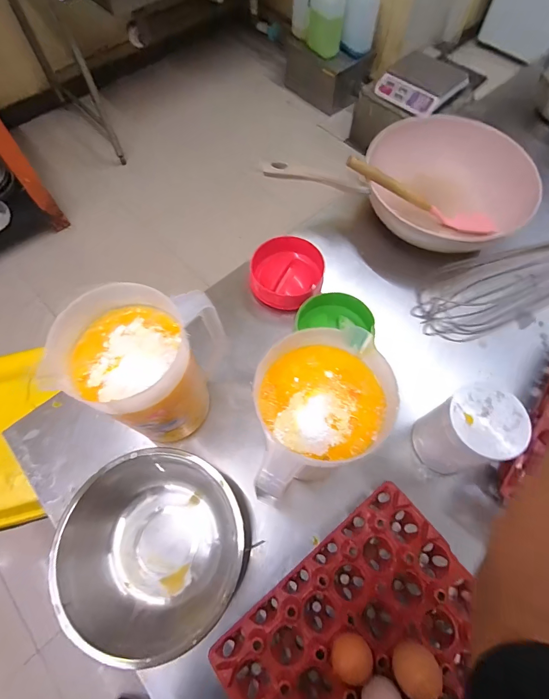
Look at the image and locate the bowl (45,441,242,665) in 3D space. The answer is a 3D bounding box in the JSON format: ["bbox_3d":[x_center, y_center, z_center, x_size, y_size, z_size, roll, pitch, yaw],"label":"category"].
[{"bbox_3d":[-0.145,0.239,0.444,0.202,0.078,0.207,0,65,1],"label":"bowl"}]

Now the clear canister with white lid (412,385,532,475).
[{"bbox_3d":[0.245,0.108,0.468,0.082,0.132,0.084,0,65,1],"label":"clear canister with white lid"}]

